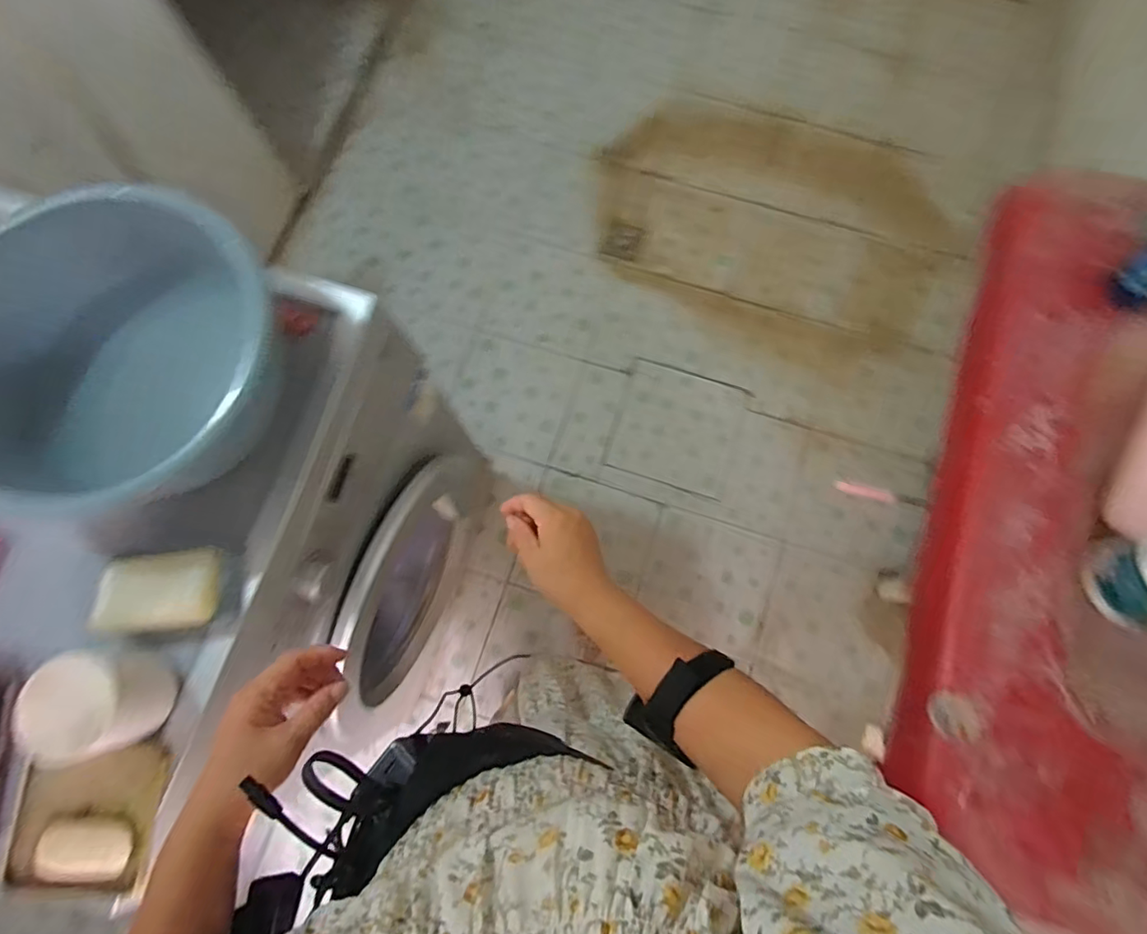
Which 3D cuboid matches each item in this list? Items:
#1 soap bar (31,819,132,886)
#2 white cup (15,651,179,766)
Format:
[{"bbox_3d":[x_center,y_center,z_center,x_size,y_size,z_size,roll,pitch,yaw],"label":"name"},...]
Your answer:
[{"bbox_3d":[-0.407,0.323,0.477,0.074,0.021,0.047,-4,78,1],"label":"soap bar"},{"bbox_3d":[-0.385,0.193,0.472,0.073,0.090,0.081,-9,78,0],"label":"white cup"}]

